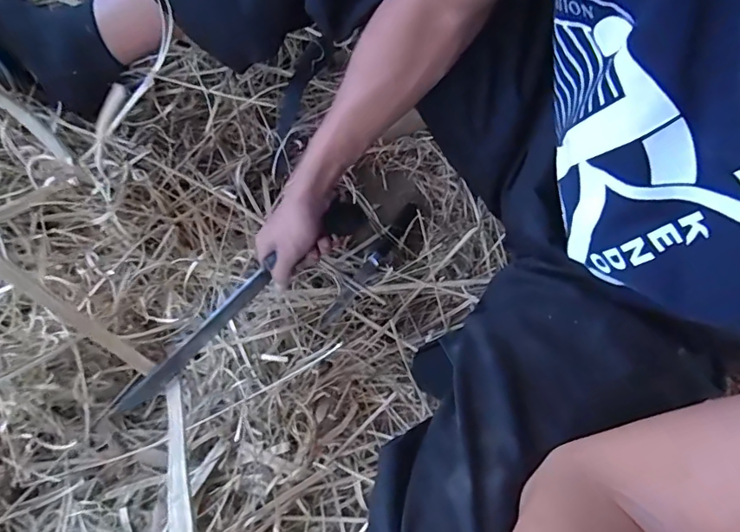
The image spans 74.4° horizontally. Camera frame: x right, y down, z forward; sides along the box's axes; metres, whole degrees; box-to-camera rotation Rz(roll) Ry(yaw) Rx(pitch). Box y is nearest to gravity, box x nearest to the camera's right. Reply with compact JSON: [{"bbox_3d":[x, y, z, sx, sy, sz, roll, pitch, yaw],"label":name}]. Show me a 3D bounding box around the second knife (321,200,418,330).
[{"bbox_3d":[0.004,-0.004,0.673,0.023,0.024,0.220,33,65,7],"label":"second knife"}]

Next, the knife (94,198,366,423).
[{"bbox_3d":[-0.161,0.049,0.587,0.378,0.063,0.034,-40,80,-1],"label":"knife"}]

